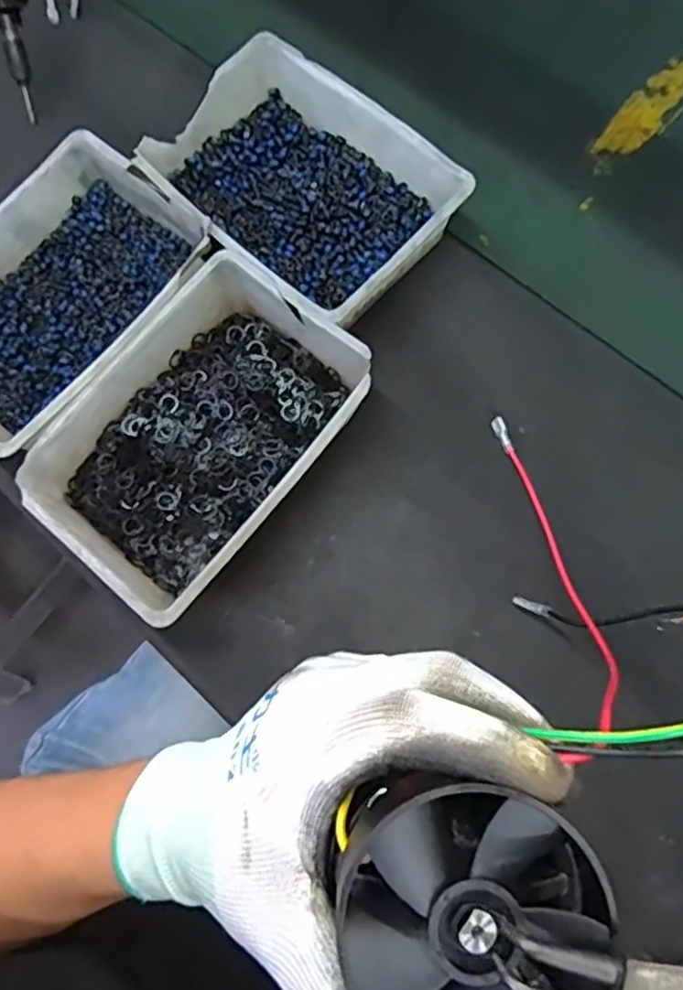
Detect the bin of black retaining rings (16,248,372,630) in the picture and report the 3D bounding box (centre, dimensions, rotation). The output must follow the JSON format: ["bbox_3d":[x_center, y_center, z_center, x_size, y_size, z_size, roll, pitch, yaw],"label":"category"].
[{"bbox_3d":[-0.089,-0.037,0.425,0.142,0.053,0.199,38,76,13],"label":"bin of black retaining rings"}]

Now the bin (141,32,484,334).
[{"bbox_3d":[-0.029,-0.216,0.480,0.204,0.054,0.143,43,77,14],"label":"bin"}]

